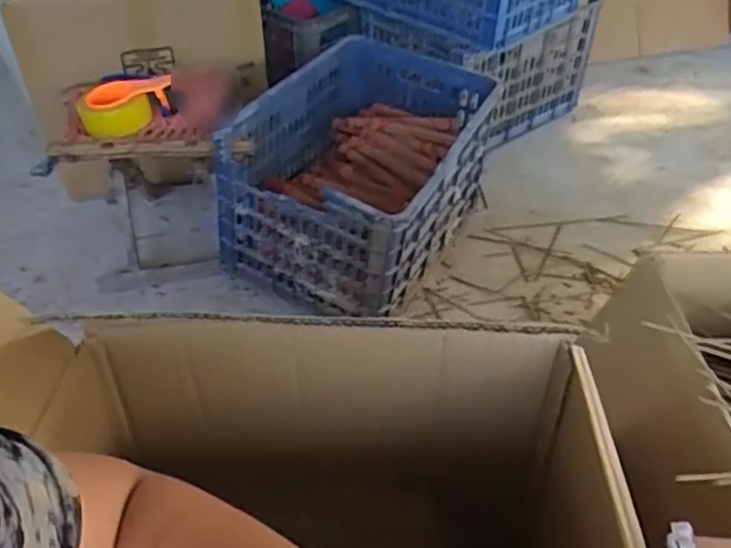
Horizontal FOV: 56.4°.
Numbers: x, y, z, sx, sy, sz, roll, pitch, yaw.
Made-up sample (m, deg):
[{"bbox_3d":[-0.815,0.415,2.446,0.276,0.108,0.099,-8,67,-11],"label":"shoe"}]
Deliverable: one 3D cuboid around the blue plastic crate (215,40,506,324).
[{"bbox_3d":[0.011,-0.211,1.257,0.360,0.232,0.538,19,45,20],"label":"blue plastic crate"}]

